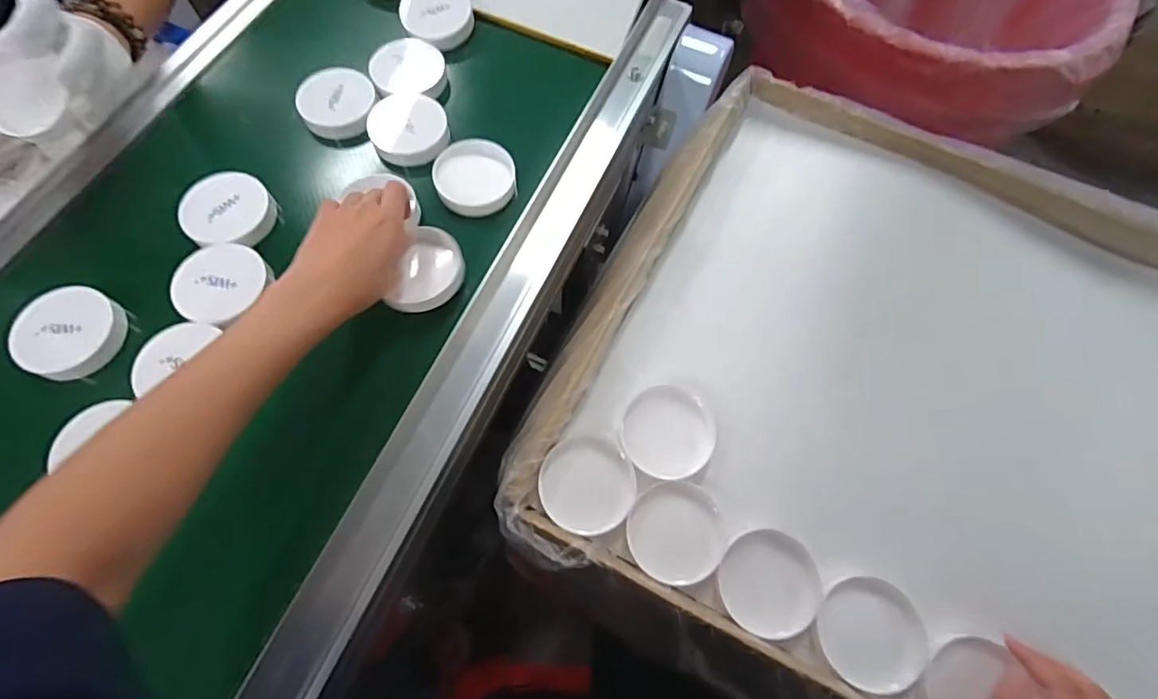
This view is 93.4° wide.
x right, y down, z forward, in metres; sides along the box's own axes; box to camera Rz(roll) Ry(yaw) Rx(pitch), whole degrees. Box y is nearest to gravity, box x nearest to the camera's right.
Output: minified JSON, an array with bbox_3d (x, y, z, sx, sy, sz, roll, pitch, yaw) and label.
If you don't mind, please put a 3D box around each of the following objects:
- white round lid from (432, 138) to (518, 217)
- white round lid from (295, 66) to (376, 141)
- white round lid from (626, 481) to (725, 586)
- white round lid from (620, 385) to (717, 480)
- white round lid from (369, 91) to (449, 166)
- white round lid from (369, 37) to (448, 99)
[{"bbox_3d":[-0.101,-0.168,0.531,0.076,0.022,0.072,1,67,-2],"label":"white round lid"},{"bbox_3d":[-0.249,-0.256,0.563,0.073,0.020,0.076,1,67,-2],"label":"white round lid"},{"bbox_3d":[0.078,0.145,0.433,0.077,0.019,0.073,1,67,-2],"label":"white round lid"},{"bbox_3d":[0.076,0.068,0.457,0.079,0.006,0.077,1,67,-2],"label":"white round lid"},{"bbox_3d":[-0.174,-0.228,0.560,0.077,0.023,0.074,1,67,-2],"label":"white round lid"},{"bbox_3d":[-0.181,-0.297,0.576,0.077,0.020,0.077,1,67,-2],"label":"white round lid"}]

